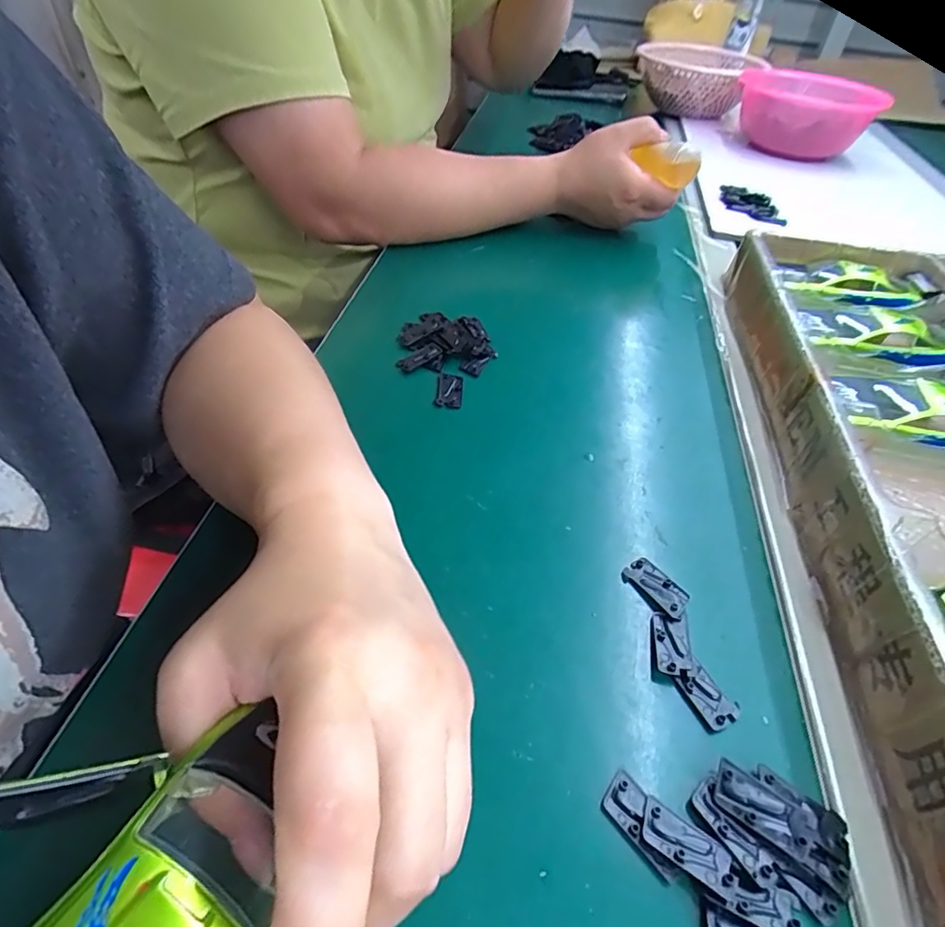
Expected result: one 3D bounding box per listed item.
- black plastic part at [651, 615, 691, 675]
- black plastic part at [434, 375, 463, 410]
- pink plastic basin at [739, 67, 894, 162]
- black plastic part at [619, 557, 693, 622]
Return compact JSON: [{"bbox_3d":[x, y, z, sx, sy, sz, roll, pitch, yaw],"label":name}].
[{"bbox_3d":[0.091,0.083,0.251,0.015,0.004,0.029,7,46,5],"label":"black plastic part"},{"bbox_3d":[-0.016,-0.049,0.373,0.017,0.005,0.033,4,46,2],"label":"black plastic part"},{"bbox_3d":[0.437,-0.455,0.725,0.176,0.104,0.191,20,48,17],"label":"pink plastic basin"},{"bbox_3d":[0.092,0.062,0.272,0.018,0.005,0.034,-26,51,-24],"label":"black plastic part"}]

